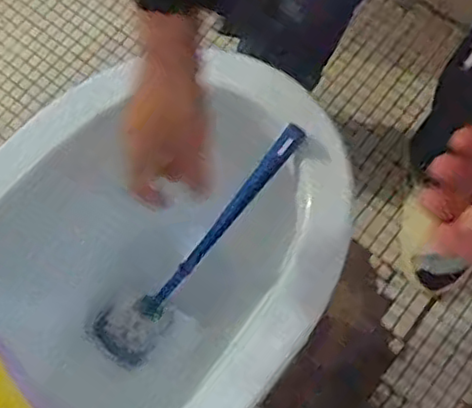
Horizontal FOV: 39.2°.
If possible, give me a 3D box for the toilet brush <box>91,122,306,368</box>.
[{"bbox_3d":[-0.050,0.051,0.717,0.077,0.065,0.339,47,117,17],"label":"toilet brush"}]

